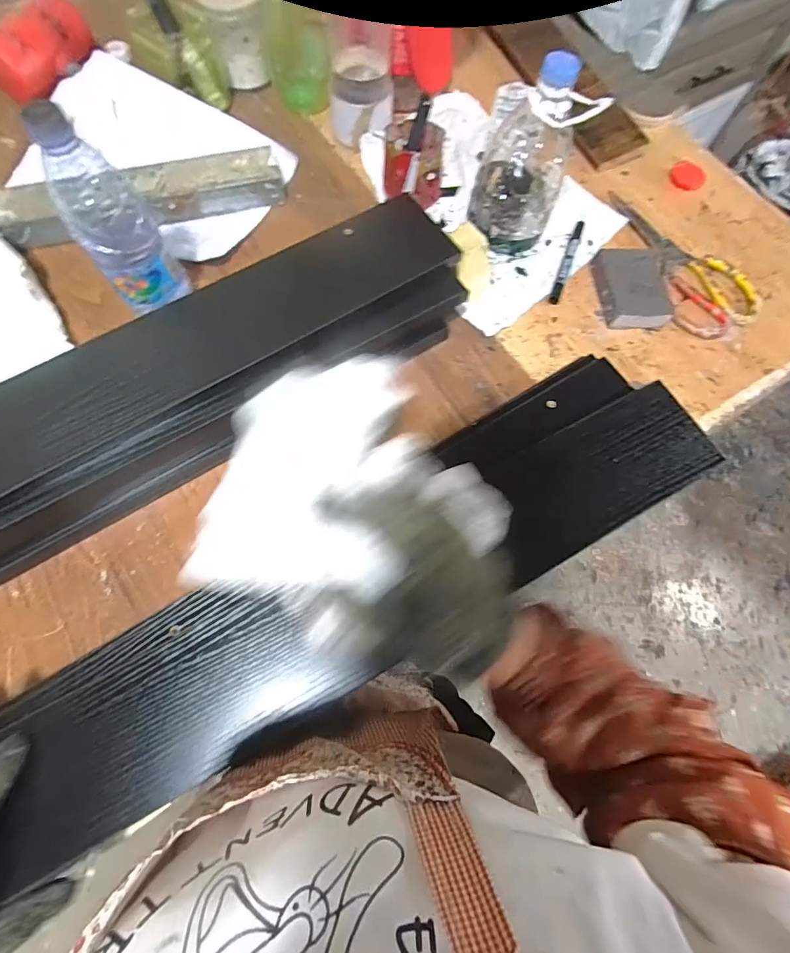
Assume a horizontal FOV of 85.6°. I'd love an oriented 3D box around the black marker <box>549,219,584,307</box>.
[{"bbox_3d":[0.212,-0.265,0.526,0.013,0.011,0.132,22,72,6],"label":"black marker"}]

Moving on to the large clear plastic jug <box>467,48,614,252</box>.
[{"bbox_3d":[0.146,-0.348,0.468,0.098,0.168,0.099,16,71,4],"label":"large clear plastic jug"}]

